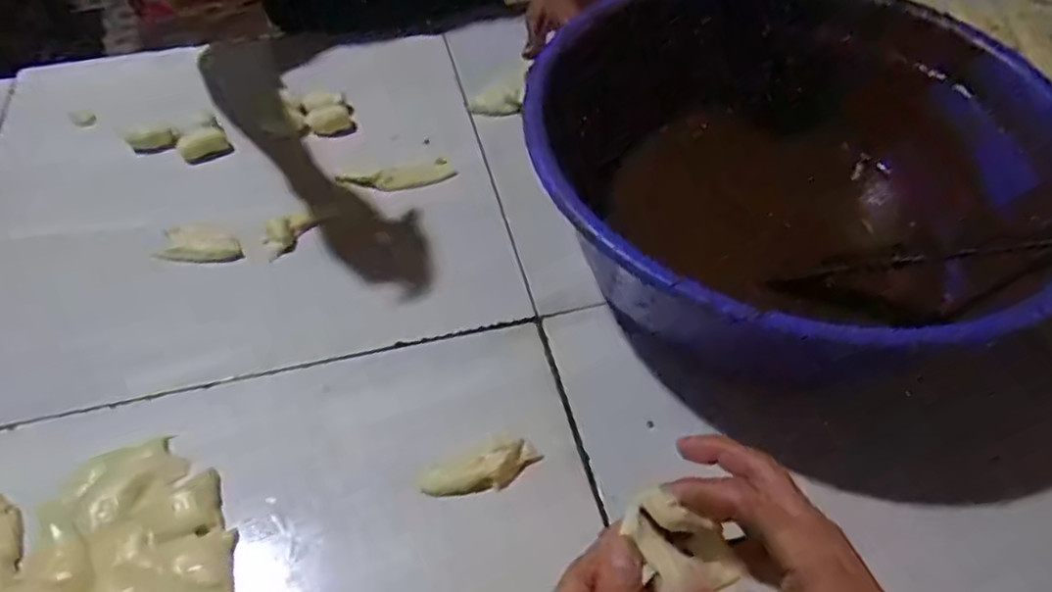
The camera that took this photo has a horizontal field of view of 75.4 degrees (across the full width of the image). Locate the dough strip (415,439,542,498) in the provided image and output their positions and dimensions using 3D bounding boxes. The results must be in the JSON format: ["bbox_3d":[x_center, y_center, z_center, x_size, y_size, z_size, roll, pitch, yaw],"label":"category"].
[{"bbox_3d":[-0.034,0.128,0.494,0.088,0.024,0.025,-10,54,-10],"label":"dough strip"}]

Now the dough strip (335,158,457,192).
[{"bbox_3d":[-0.129,-0.120,0.690,0.112,0.005,0.032,-16,55,-13],"label":"dough strip"}]

